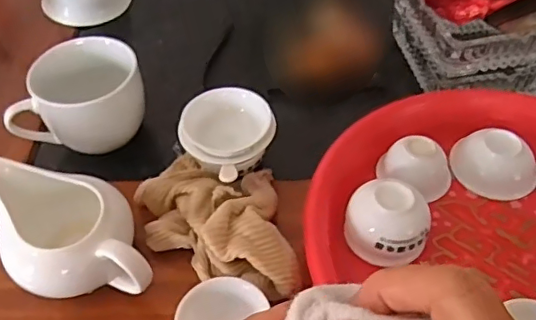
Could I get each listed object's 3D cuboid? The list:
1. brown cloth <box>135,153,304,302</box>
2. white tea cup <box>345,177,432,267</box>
[{"bbox_3d":[-0.036,0.038,0.369,0.094,0.041,0.121,-9,50,-6],"label":"brown cloth"},{"bbox_3d":[0.077,0.040,0.364,0.051,0.037,0.046,29,56,23],"label":"white tea cup"}]

